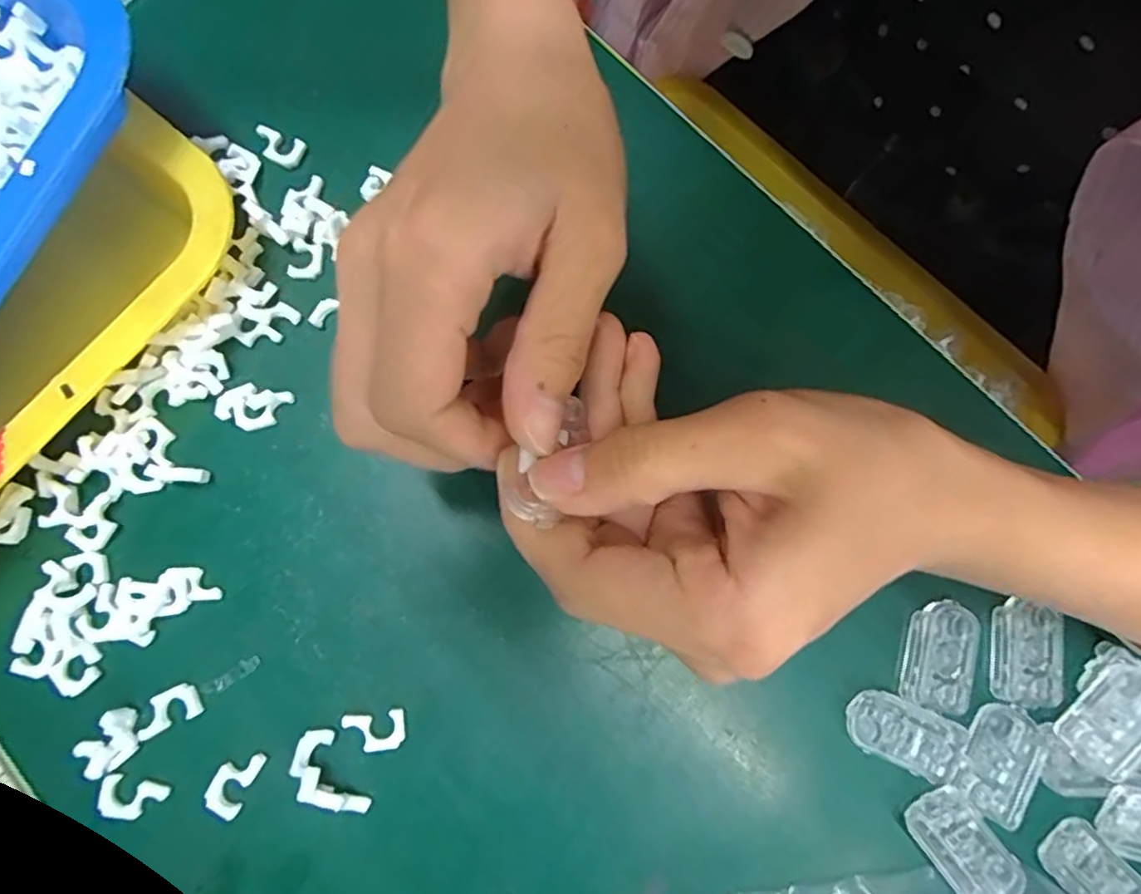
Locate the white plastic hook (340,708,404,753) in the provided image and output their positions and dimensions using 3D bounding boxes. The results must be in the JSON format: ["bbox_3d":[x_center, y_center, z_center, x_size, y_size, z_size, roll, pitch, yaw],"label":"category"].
[{"bbox_3d":[-0.068,0.098,0.217,0.022,0.004,0.013,-8,79,0],"label":"white plastic hook"}]

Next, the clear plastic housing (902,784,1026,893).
[{"bbox_3d":[0.129,0.131,0.205,0.021,0.005,0.036,-35,80,-5],"label":"clear plastic housing"}]

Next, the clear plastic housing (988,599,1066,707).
[{"bbox_3d":[0.158,0.071,0.216,0.023,0.004,0.034,12,79,4],"label":"clear plastic housing"}]

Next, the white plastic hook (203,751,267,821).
[{"bbox_3d":[-0.115,0.114,0.215,0.013,0.004,0.022,26,80,6],"label":"white plastic hook"}]

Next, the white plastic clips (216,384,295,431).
[{"bbox_3d":[-0.121,-0.015,0.239,0.025,0.007,0.017,11,79,3],"label":"white plastic clips"}]

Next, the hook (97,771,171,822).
[{"bbox_3d":[-0.149,0.119,0.213,0.021,0.004,0.014,16,80,4],"label":"hook"}]

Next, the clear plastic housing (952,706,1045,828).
[{"bbox_3d":[0.144,0.105,0.211,0.022,0.006,0.036,33,81,7],"label":"clear plastic housing"}]

